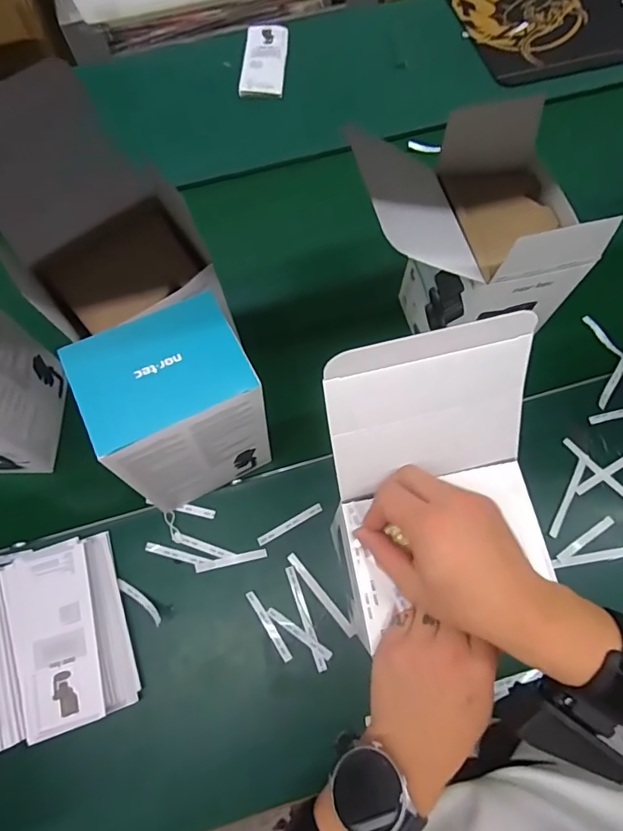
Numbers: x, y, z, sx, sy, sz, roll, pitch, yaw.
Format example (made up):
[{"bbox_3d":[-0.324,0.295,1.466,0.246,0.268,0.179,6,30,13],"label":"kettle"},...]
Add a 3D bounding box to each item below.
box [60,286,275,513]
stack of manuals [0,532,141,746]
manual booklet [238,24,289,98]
[{"bbox_3d":[-0.135,0.007,0.528,0.142,0.244,0.106,-27,70,-11],"label":"box"},{"bbox_3d":[-0.271,0.241,0.544,0.108,0.050,0.188,-19,68,-8],"label":"stack of manuals"},{"bbox_3d":[-0.084,-0.651,0.884,0.078,0.008,0.186,3,67,1],"label":"manual booklet"}]

